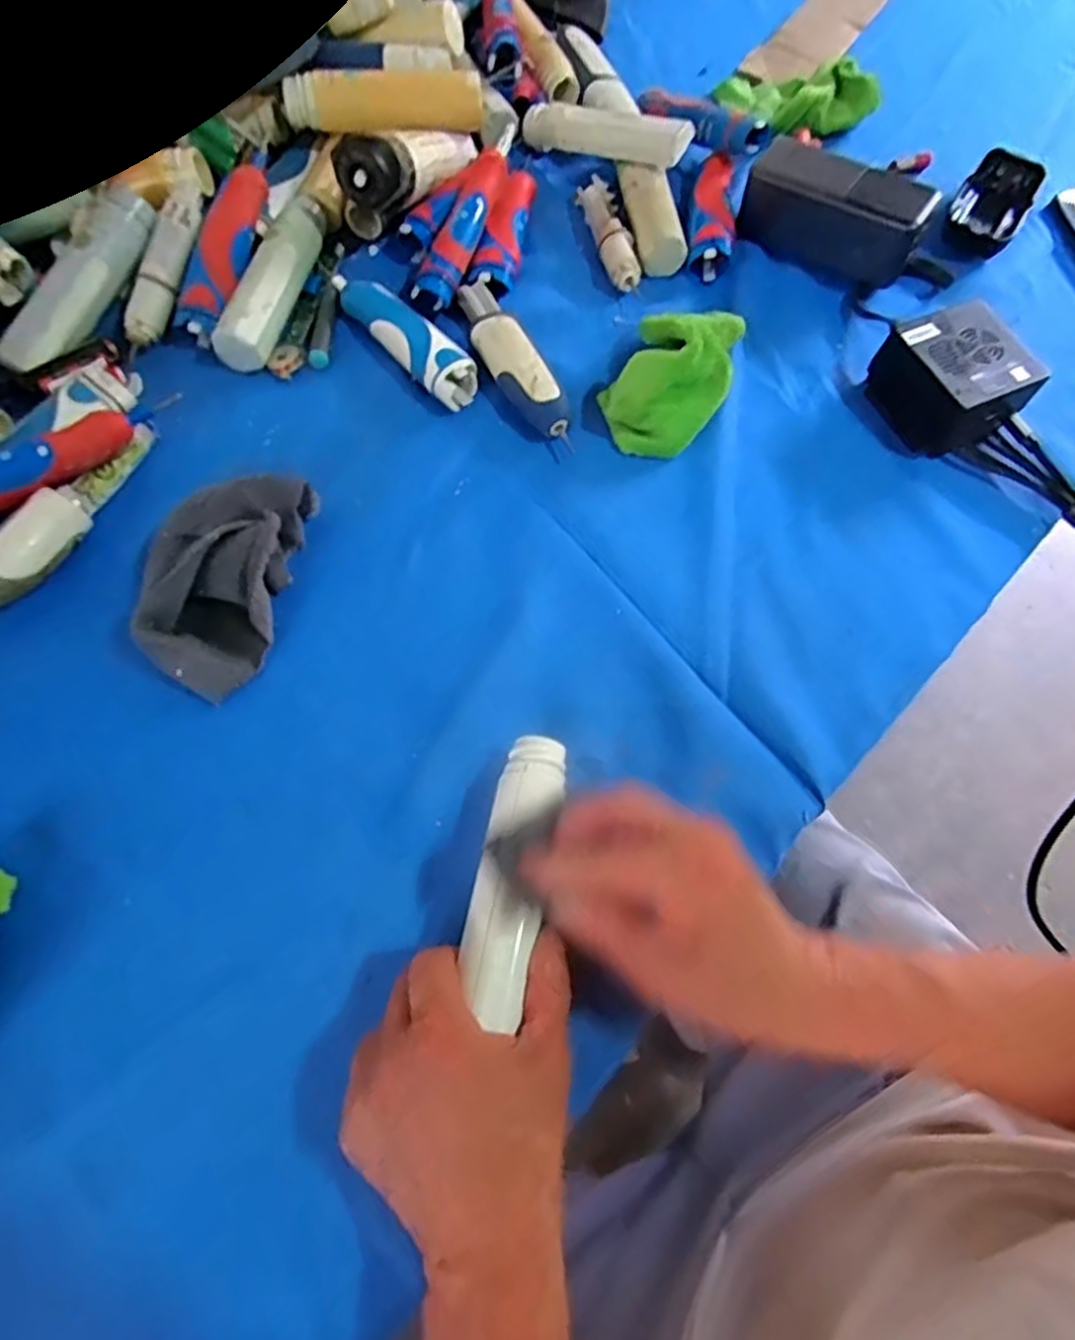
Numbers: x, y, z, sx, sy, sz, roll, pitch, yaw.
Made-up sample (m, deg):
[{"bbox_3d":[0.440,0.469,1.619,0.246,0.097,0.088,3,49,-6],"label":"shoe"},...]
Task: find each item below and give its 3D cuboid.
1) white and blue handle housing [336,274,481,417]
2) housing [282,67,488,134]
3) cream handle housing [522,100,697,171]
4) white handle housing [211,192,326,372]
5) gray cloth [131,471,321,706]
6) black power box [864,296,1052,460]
[{"bbox_3d":[-0.093,-0.230,0.465,0.032,0.024,0.134,-40,75,-16],"label":"white and blue handle housing"},{"bbox_3d":[-0.110,-0.418,0.495,0.143,0.027,0.026,-6,68,-4],"label":"housing"},{"bbox_3d":[0.050,-0.410,0.520,0.139,0.028,0.021,27,69,22],"label":"cream handle housing"},{"bbox_3d":[-0.182,-0.274,0.478,0.035,0.035,0.144,13,68,3],"label":"white handle housing"},{"bbox_3d":[-0.181,-0.053,0.384,0.073,0.036,0.130,11,68,3],"label":"gray cloth"},{"bbox_3d":[0.275,-0.192,0.451,0.074,0.050,0.080,-21,70,-10],"label":"black power box"}]

